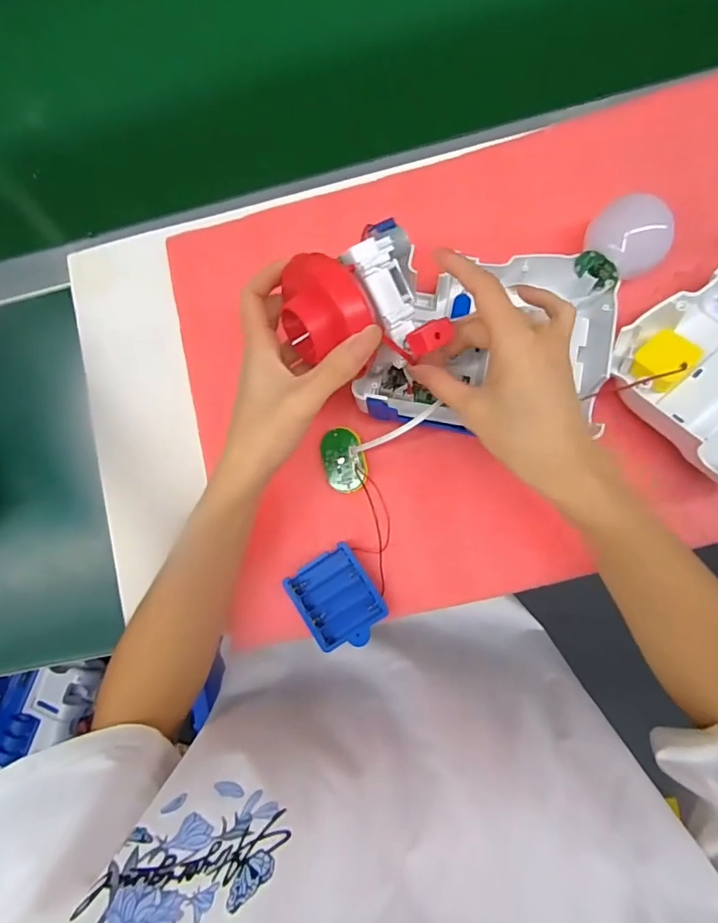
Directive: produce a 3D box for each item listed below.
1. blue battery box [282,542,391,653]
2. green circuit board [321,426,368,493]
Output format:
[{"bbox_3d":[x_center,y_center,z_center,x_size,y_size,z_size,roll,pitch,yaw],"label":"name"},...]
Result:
[{"bbox_3d":[-0.017,0.114,0.407,0.065,0.021,0.074,-31,81,4],"label":"blue battery box"},{"bbox_3d":[-0.013,0.000,0.404,0.036,0.012,0.054,-4,97,13],"label":"green circuit board"}]

